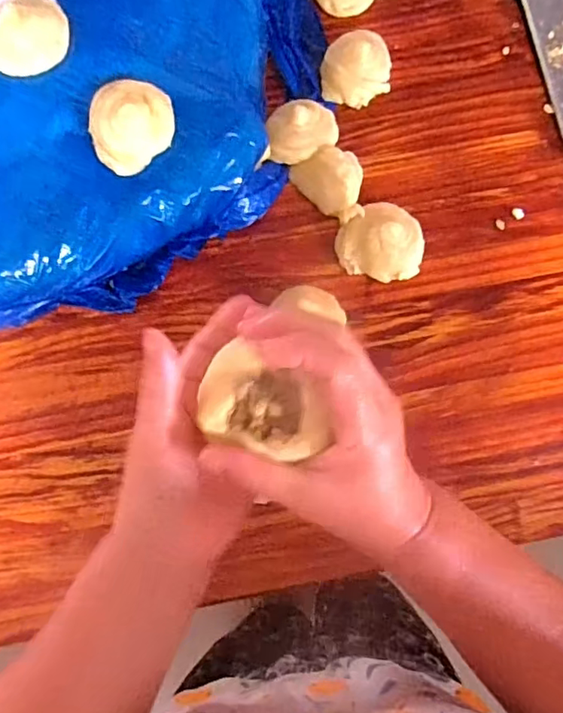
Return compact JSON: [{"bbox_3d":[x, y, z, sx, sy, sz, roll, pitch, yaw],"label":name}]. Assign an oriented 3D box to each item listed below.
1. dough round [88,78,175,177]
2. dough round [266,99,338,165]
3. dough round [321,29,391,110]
[{"bbox_3d":[-0.140,-0.217,0.511,0.078,0.030,0.079,0,77,-1],"label":"dough round"},{"bbox_3d":[0.022,-0.240,0.598,0.073,0.035,0.067,0,76,2],"label":"dough round"},{"bbox_3d":[0.085,-0.325,0.624,0.077,0.030,0.084,0,76,2],"label":"dough round"}]

